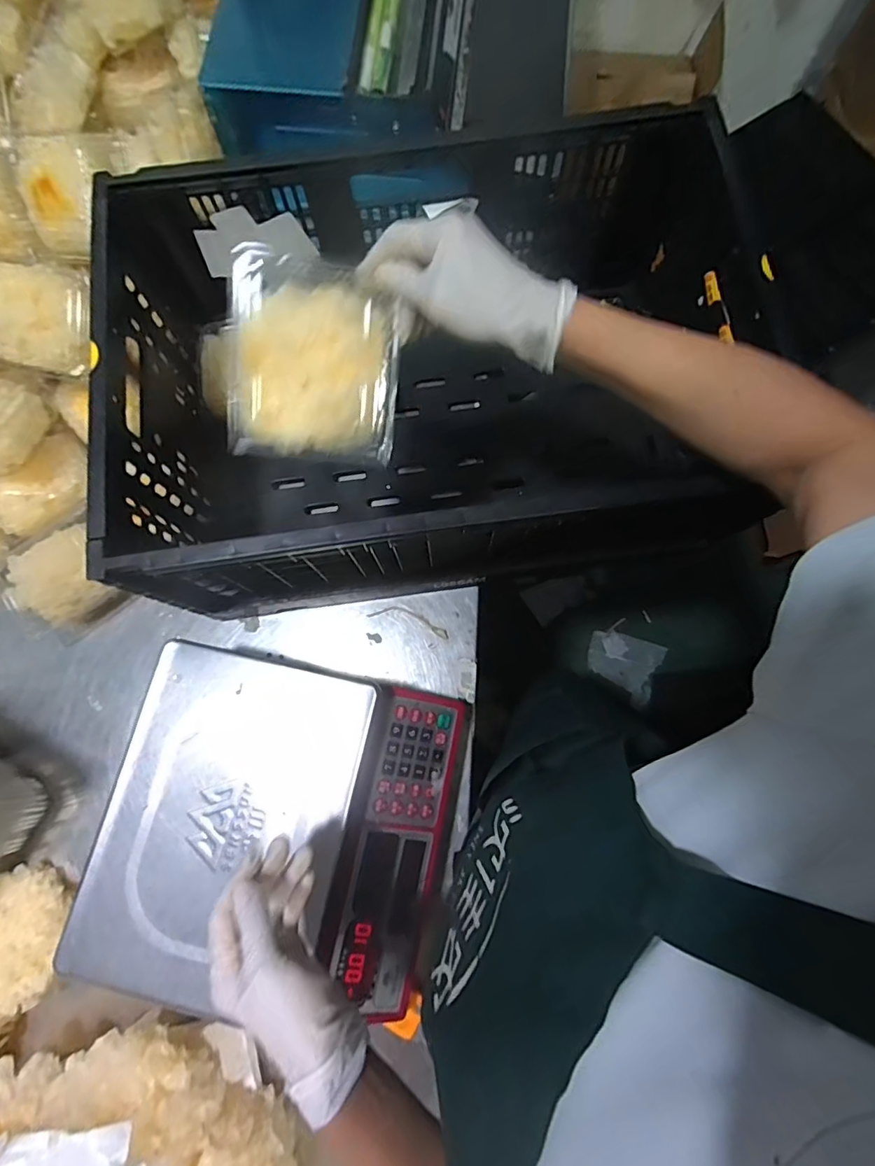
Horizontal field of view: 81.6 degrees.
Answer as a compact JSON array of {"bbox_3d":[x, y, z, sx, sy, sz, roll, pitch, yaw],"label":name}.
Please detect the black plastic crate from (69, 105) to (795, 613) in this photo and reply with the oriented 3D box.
[{"bbox_3d":[-0.007,-0.216,0.551,0.587,0.231,0.403,-10,77,-1],"label":"black plastic crate"}]

